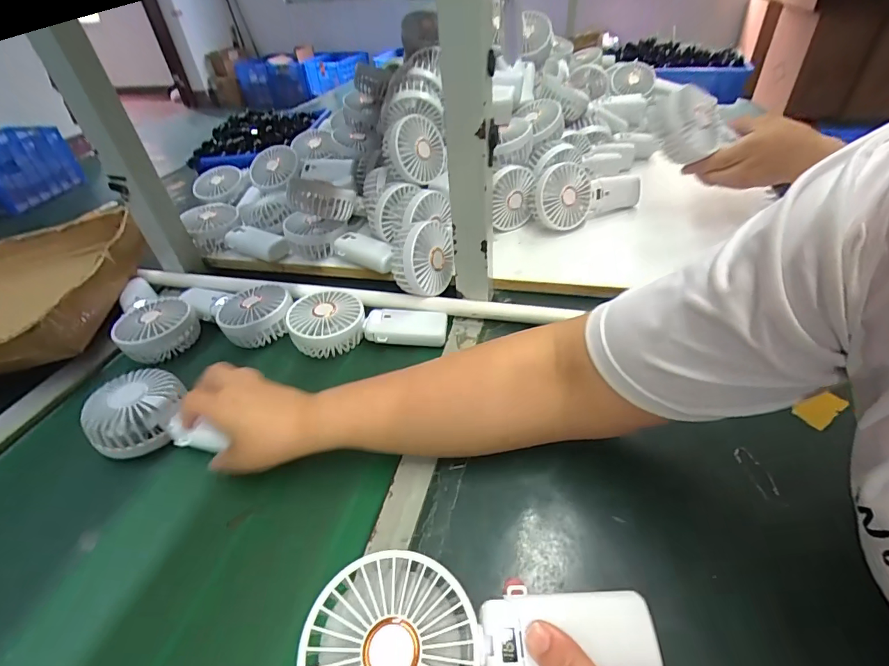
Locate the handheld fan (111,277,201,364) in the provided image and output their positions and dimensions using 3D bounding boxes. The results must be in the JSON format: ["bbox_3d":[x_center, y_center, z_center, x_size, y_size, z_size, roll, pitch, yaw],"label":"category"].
[{"bbox_3d":[-0.378,-0.029,0.561,0.085,0.045,0.178,-30,45,-24],"label":"handheld fan"}]

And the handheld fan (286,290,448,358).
[{"bbox_3d":[-0.089,-0.018,0.510,0.179,0.042,0.083,-6,41,2],"label":"handheld fan"}]

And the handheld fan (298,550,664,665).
[{"bbox_3d":[0.021,0.165,0.228,0.181,0.037,0.082,3,41,-9],"label":"handheld fan"}]

